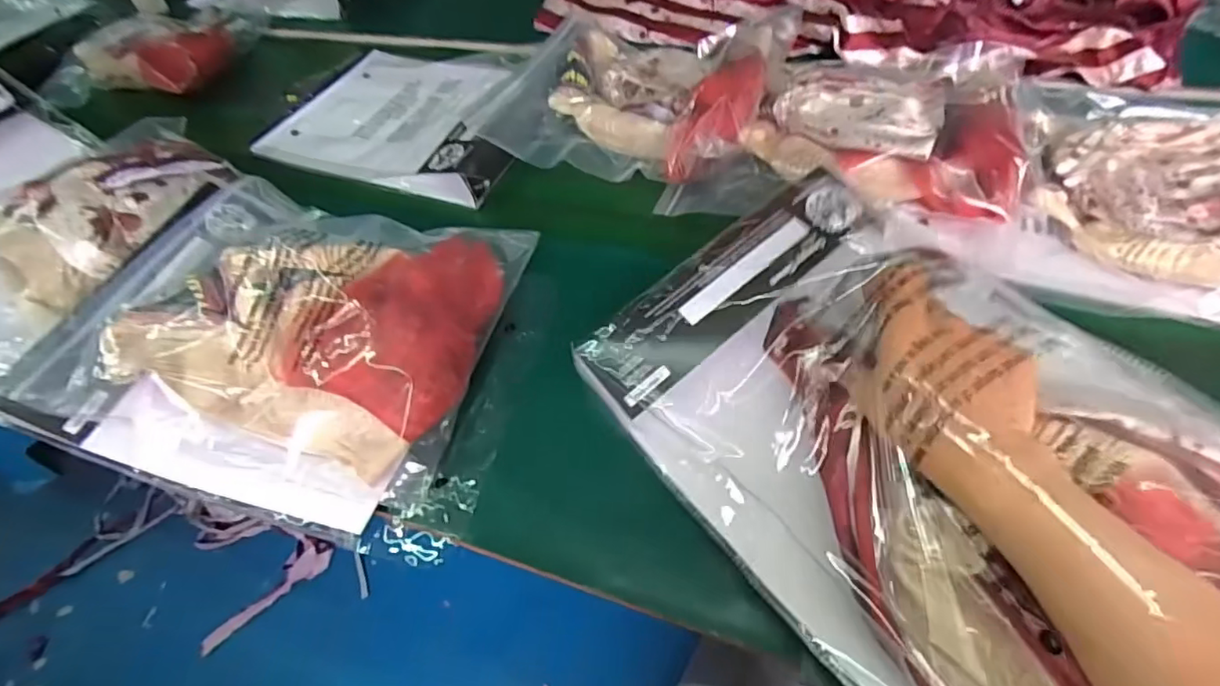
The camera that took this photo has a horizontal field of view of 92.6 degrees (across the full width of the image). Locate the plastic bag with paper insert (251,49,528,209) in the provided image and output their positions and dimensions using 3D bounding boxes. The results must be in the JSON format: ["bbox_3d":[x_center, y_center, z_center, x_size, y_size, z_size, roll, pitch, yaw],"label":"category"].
[{"bbox_3d":[-0.276,-0.323,0.824,0.411,0.034,0.282,14,57,25],"label":"plastic bag with paper insert"}]

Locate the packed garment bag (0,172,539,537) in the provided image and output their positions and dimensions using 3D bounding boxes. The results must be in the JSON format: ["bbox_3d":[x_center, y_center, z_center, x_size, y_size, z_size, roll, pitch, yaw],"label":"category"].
[{"bbox_3d":[-0.299,-0.022,0.550,0.356,0.069,0.311,12,58,12],"label":"packed garment bag"}]

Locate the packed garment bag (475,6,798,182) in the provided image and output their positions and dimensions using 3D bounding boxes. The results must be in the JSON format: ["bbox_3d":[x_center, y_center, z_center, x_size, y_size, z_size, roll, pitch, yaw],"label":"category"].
[{"bbox_3d":[0.031,-0.337,0.735,0.337,0.097,0.308,15,59,15],"label":"packed garment bag"}]

